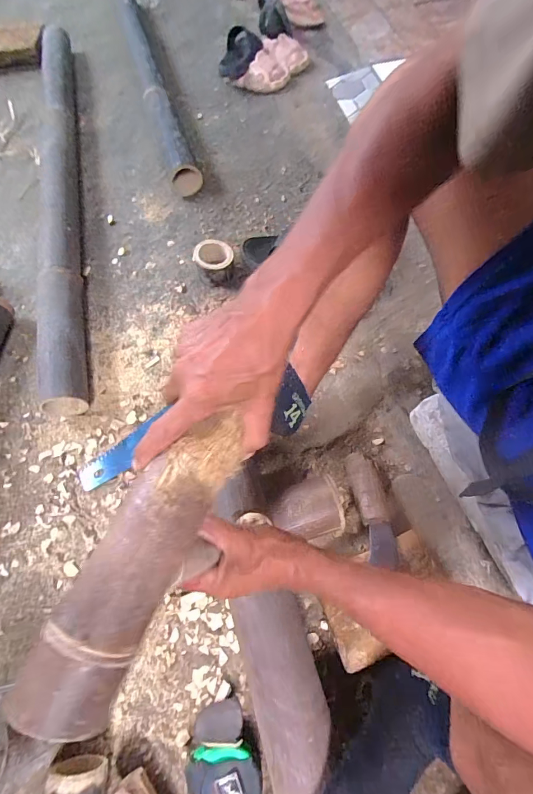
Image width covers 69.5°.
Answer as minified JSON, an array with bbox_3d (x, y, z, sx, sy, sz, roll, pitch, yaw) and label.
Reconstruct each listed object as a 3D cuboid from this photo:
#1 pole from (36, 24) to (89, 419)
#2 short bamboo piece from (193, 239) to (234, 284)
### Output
[{"bbox_3d":[-0.459,-0.486,0.853,0.072,0.087,1.125,-12,67,-5],"label":"pole"},{"bbox_3d":[-0.102,-0.265,0.763,0.074,0.055,0.079,0,66,0],"label":"short bamboo piece"}]

